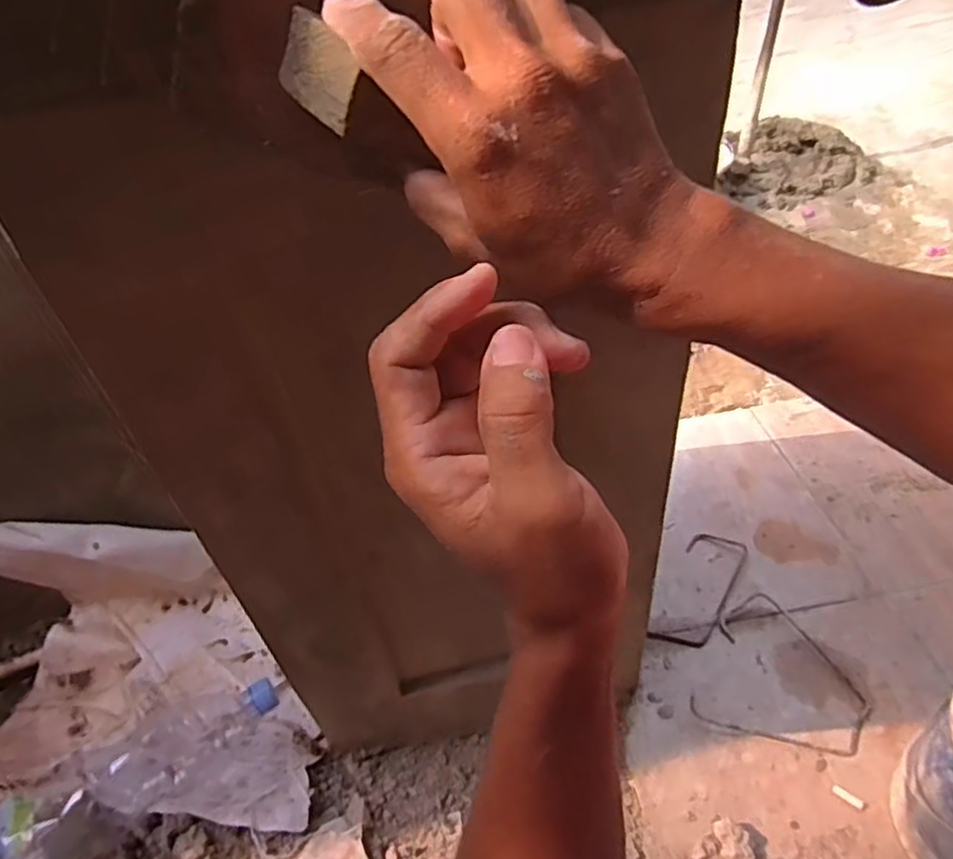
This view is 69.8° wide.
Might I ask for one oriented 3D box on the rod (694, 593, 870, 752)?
[{"bbox_3d":[0.372,0.299,0.822,0.177,0.015,0.195,19,49,24],"label":"rod"}]

